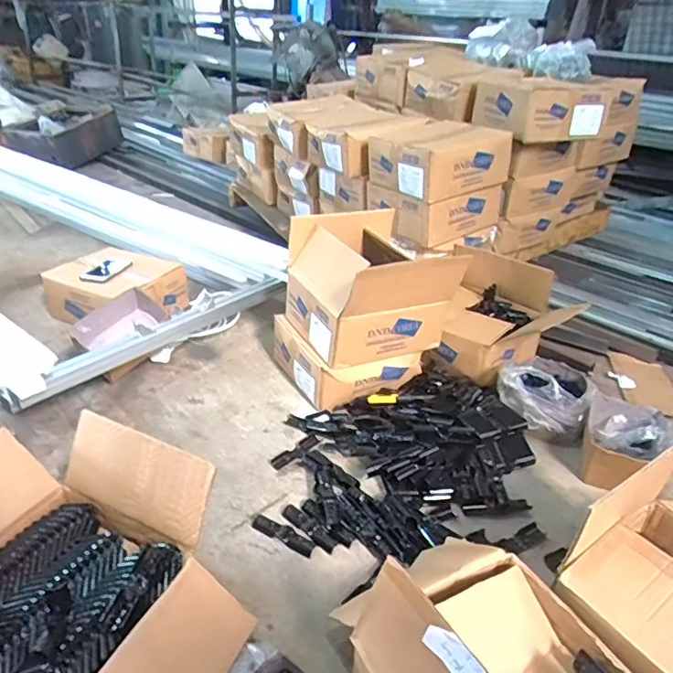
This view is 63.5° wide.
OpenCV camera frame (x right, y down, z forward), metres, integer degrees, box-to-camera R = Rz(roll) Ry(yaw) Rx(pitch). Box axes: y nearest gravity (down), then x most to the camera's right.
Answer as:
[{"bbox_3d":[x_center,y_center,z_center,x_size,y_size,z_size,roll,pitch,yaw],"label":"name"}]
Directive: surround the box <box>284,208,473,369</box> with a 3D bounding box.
[{"bbox_3d":[0.082,-0.124,1.334,0.338,0.260,0.320,-13,33,-26],"label":"box"}]

